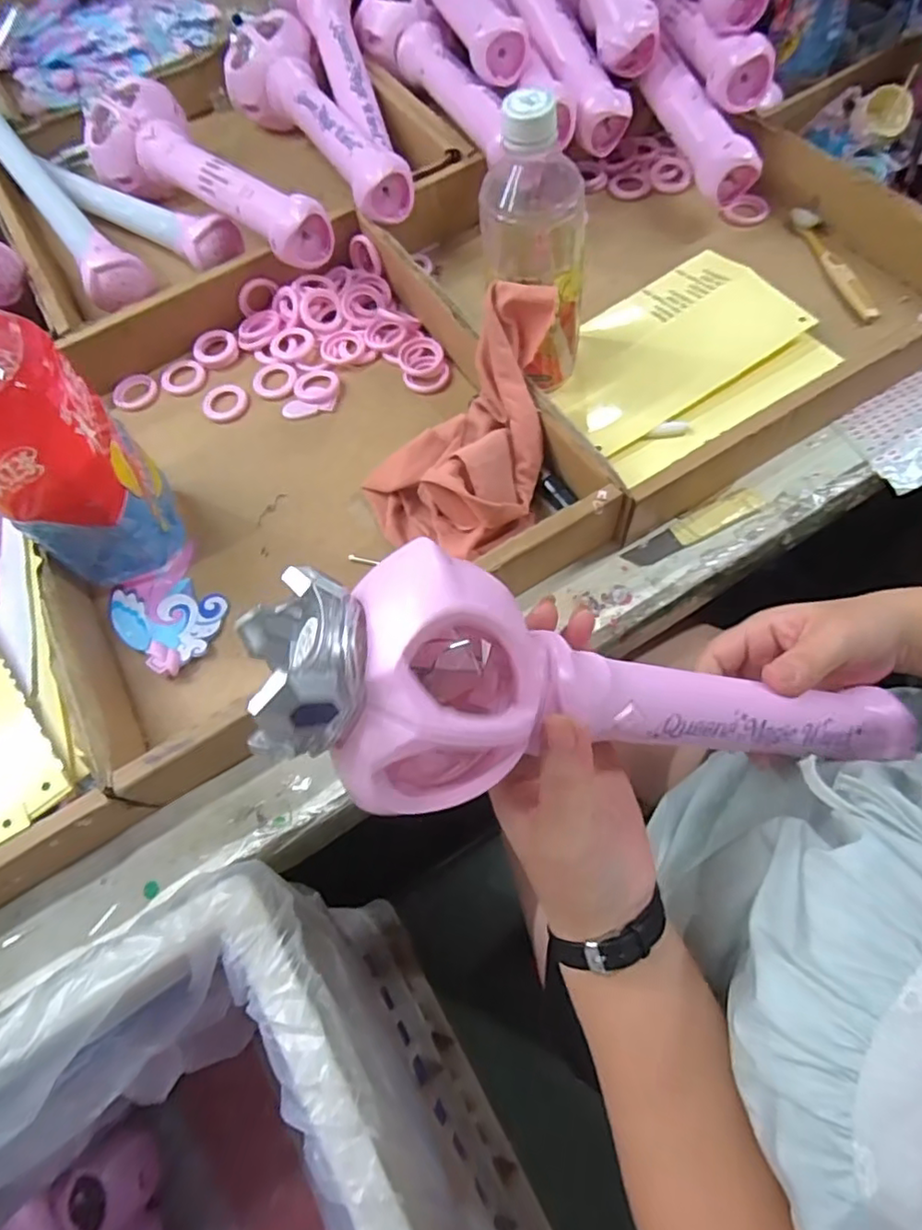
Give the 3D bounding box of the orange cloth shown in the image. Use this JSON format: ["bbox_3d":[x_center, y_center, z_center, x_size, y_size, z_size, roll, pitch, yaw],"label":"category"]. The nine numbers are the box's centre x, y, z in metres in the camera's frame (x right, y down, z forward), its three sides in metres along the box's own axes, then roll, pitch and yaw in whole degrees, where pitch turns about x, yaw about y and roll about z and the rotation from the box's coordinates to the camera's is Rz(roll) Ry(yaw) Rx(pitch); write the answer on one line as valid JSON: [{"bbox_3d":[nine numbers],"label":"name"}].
[{"bbox_3d":[-0.002,-0.126,0.426,0.115,0.102,0.158,9,67,9],"label":"orange cloth"}]

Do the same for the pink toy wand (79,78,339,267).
[{"bbox_3d":[-0.232,-0.394,0.563,0.093,0.065,0.329,-42,70,-13],"label":"pink toy wand"}]

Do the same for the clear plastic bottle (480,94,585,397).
[{"bbox_3d":[0.050,-0.239,0.421,0.067,0.176,0.064,-11,66,1],"label":"clear plastic bottle"}]

